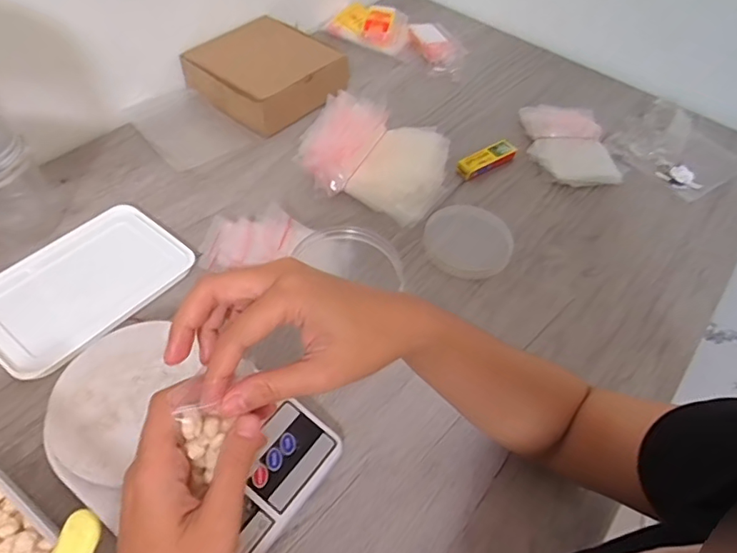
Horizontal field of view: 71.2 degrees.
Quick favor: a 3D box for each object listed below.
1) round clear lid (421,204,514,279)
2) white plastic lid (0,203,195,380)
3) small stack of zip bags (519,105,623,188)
[{"bbox_3d":[0.113,-0.041,0.583,0.099,0.013,0.094,3,51,-4],"label":"round clear lid"},{"bbox_3d":[-0.281,0.007,0.508,0.127,0.013,0.189,34,56,19],"label":"white plastic lid"},{"bbox_3d":[0.271,-0.174,0.690,0.114,0.016,0.140,2,60,-8],"label":"small stack of zip bags"}]

